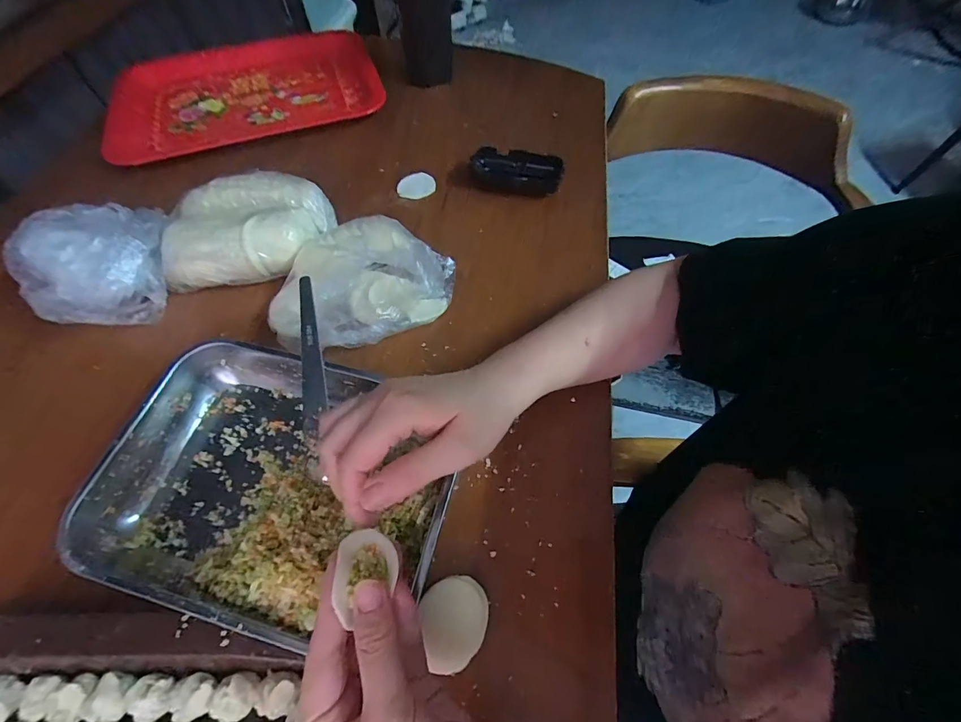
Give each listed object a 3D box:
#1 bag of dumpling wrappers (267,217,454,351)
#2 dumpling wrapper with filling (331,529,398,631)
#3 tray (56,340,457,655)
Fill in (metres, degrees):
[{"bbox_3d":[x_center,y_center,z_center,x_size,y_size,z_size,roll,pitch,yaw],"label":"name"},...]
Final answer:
[{"bbox_3d":[-0.115,-0.084,0.410,0.183,0.064,0.132,-16,59,-11],"label":"bag of dumpling wrappers"},{"bbox_3d":[-0.061,0.113,0.227,0.030,0.013,0.043,-4,58,-3],"label":"dumpling wrapper with filling"},{"bbox_3d":[-0.151,0.088,0.318,0.251,0.043,0.182,13,58,8],"label":"tray"}]

